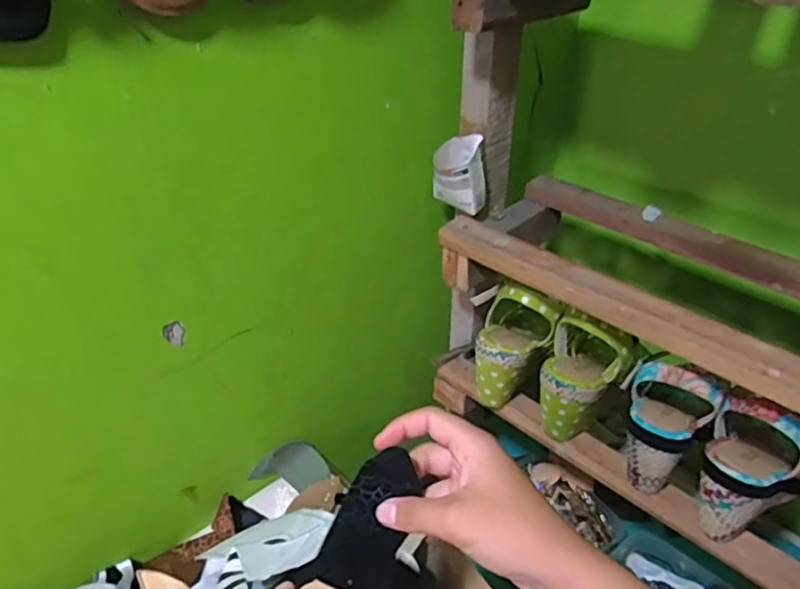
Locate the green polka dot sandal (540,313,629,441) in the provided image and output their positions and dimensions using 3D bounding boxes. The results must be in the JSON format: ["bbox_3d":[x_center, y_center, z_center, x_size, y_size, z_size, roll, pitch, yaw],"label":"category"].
[{"bbox_3d":[0.192,0.085,0.640,0.081,0.127,0.086,12,35,16],"label":"green polka dot sandal"}]

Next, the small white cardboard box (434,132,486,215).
[{"bbox_3d":[0.066,-0.134,0.682,0.060,0.074,0.052,13,56,27],"label":"small white cardboard box"}]

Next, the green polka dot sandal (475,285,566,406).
[{"bbox_3d":[0.115,0.056,0.681,0.066,0.144,0.078,8,20,-48],"label":"green polka dot sandal"}]

